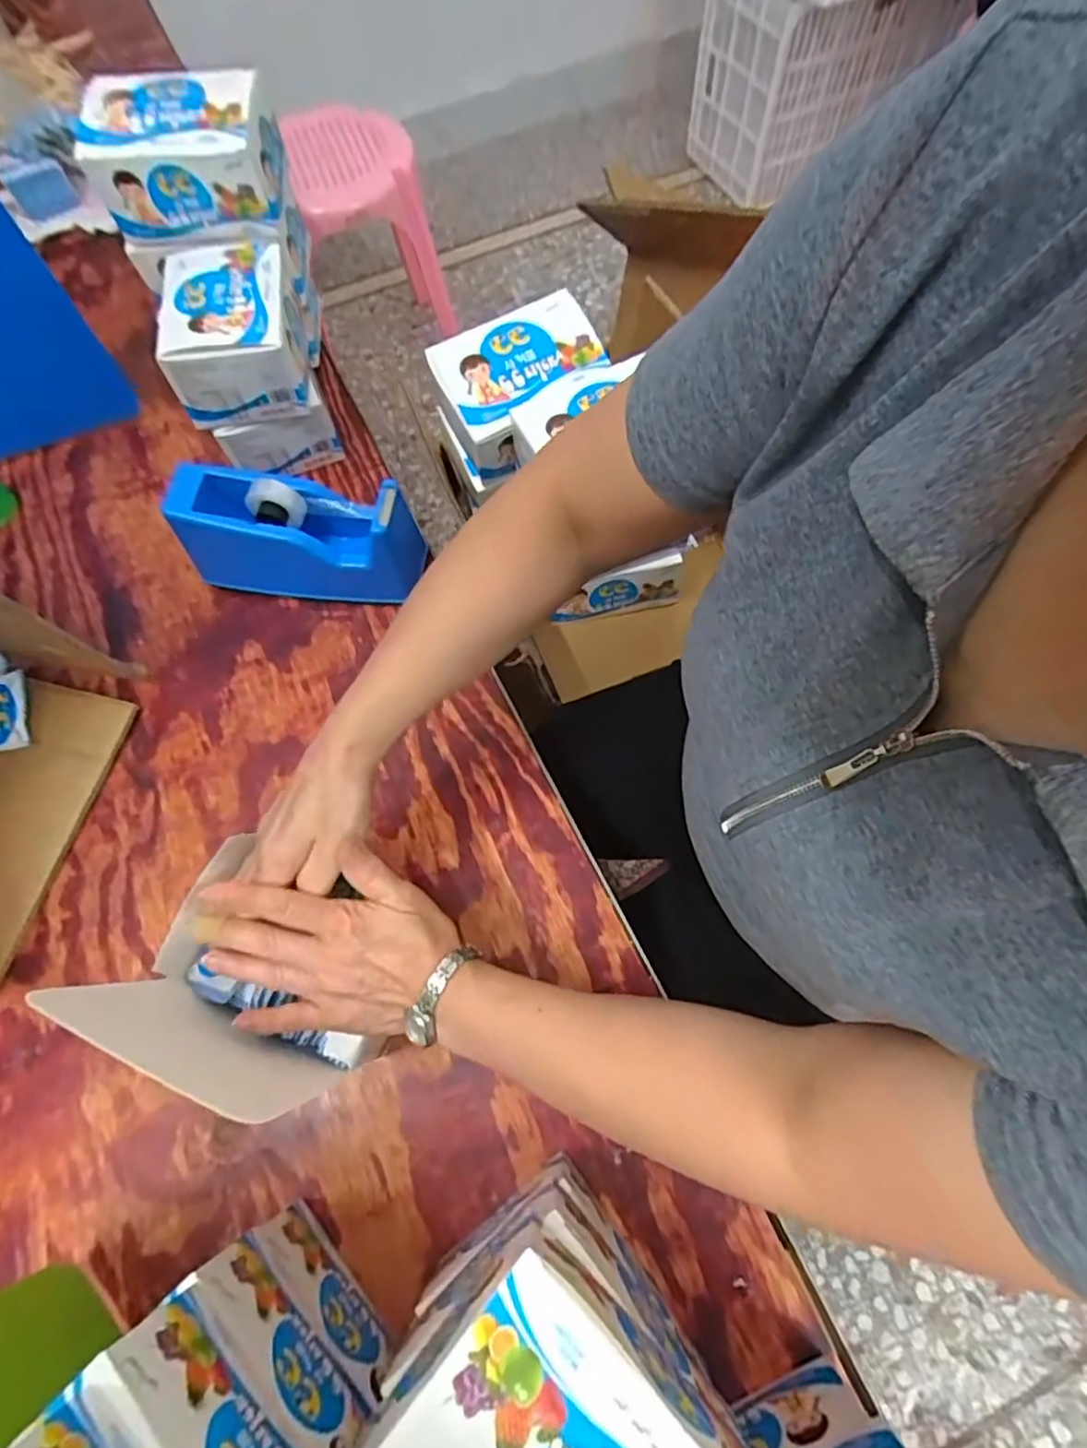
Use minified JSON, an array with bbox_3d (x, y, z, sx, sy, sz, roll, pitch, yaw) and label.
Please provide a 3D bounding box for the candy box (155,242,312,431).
[{"bbox_3d":[-0.285,-0.367,0.608,0.114,0.071,0.159,-10,68,-2],"label":"candy box"}]

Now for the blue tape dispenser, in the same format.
[{"bbox_3d":[-0.216,-0.168,0.598,0.211,0.099,0.073,7,69,5],"label":"blue tape dispenser"}]

